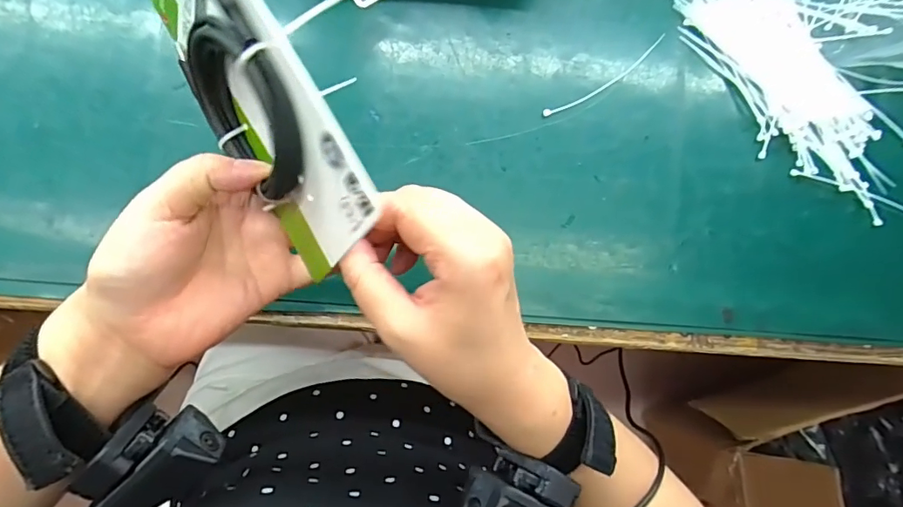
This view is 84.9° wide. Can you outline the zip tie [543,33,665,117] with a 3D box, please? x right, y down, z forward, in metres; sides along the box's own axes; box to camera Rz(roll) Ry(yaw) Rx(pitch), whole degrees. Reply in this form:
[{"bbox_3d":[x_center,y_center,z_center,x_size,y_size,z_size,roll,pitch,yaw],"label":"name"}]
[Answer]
[{"bbox_3d":[0.119,-0.133,0.374,0.118,0.004,0.011,-34,88,-8],"label":"zip tie"}]

